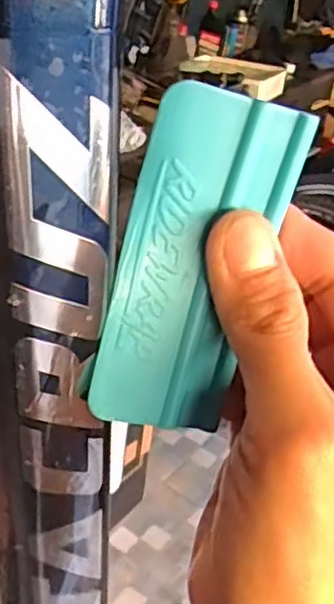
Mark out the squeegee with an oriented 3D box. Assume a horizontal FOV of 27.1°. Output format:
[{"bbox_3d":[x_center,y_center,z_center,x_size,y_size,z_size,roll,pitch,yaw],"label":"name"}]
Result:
[{"bbox_3d":[0.008,-0.009,0.198,0.042,0.098,0.004,11,17,-16],"label":"squeegee"}]

